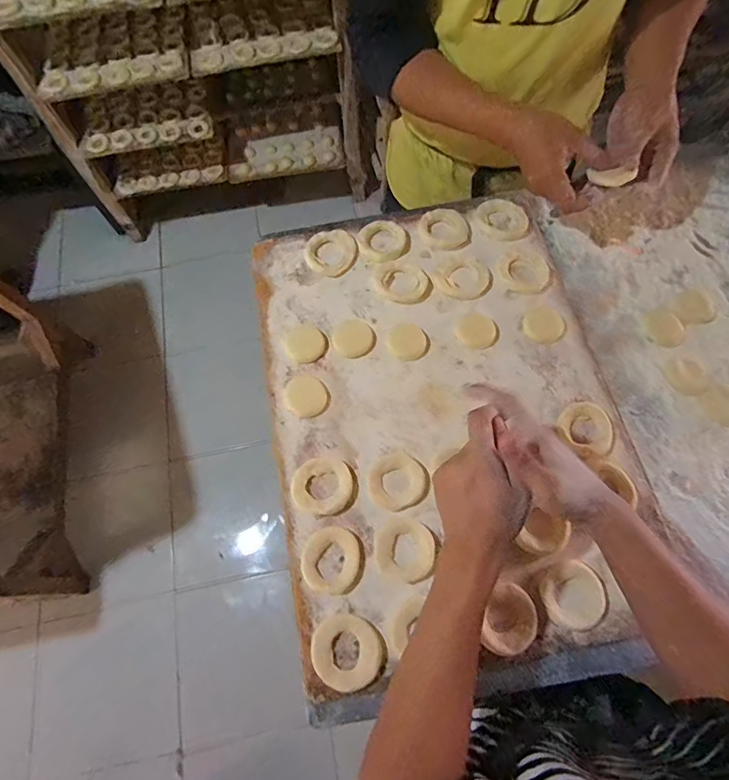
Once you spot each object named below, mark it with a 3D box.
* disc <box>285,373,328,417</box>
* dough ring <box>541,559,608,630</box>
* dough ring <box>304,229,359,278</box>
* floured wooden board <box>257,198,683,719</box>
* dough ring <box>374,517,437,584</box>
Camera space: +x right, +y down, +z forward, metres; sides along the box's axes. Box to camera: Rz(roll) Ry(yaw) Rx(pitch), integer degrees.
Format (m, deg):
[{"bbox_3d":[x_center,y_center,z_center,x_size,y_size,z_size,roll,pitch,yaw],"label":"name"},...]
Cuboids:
[{"bbox_3d":[-0.073,0.006,0.566,0.048,0.004,0.055,-31,72,-12],"label":"disc"},{"bbox_3d":[0.226,0.219,0.477,0.065,0.009,0.067,0,69,0],"label":"dough ring"},{"bbox_3d":[-0.046,-0.196,0.638,0.074,0.012,0.074,0,69,0],"label":"dough ring"},{"bbox_3d":[0.095,0.022,0.557,0.420,0.016,0.604,-13,70,-5],"label":"floured wooden board"},{"bbox_3d":[0.046,0.176,0.496,0.068,0.007,0.062,0,69,0],"label":"dough ring"}]

